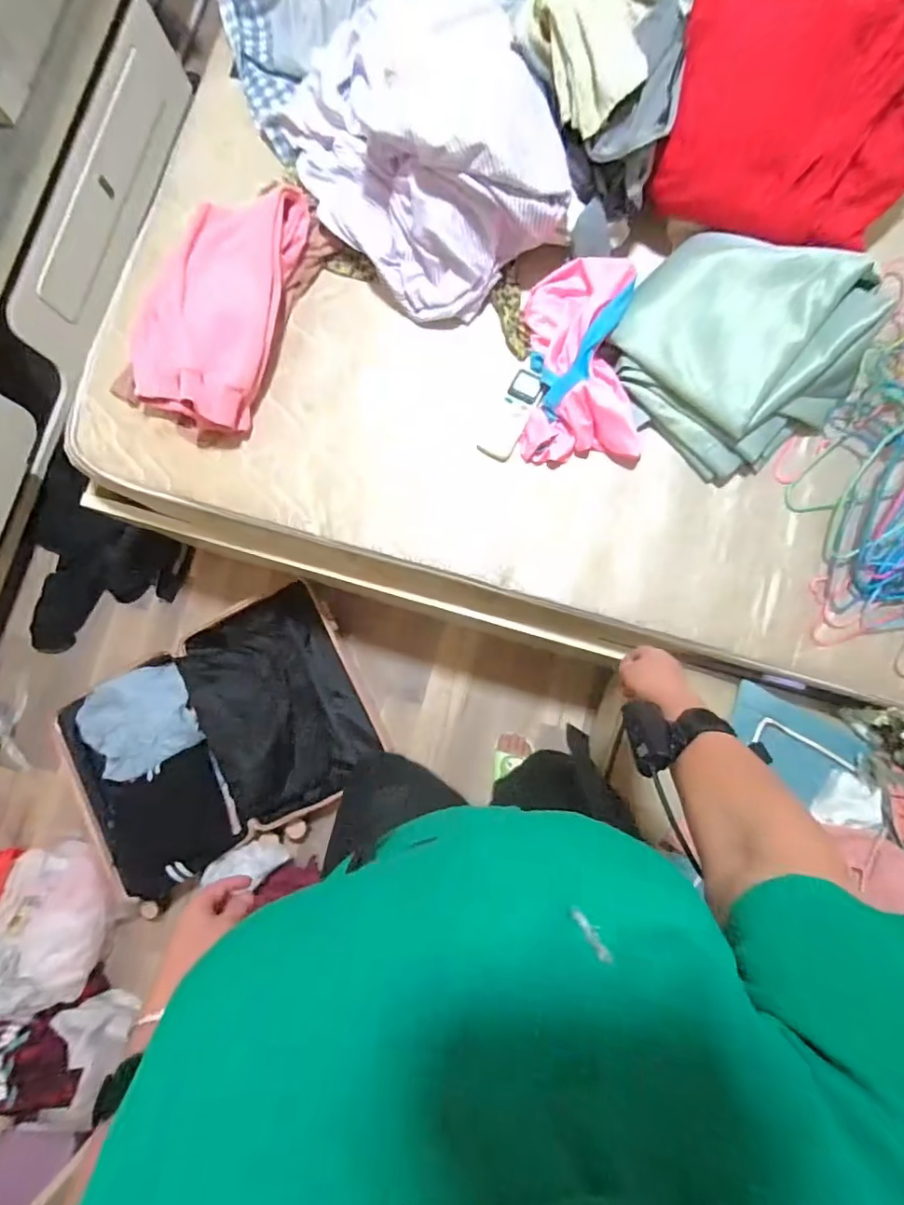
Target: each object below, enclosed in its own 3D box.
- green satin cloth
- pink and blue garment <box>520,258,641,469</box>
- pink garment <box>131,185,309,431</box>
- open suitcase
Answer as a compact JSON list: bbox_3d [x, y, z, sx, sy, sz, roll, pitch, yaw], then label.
[{"bbox_3d":[0.441,-0.398,0.827,0.336,0.114,0.351,-45,81,-1],"label":"green satin cloth"},{"bbox_3d":[0.210,-0.392,0.855,0.176,0.091,0.317,2,83,6],"label":"pink and blue garment"},{"bbox_3d":[-0.416,-0.515,0.909,0.253,0.073,0.414,16,85,8],"label":"pink garment"},{"bbox_3d":[-0.552,0.329,1.294,0.709,0.090,0.492,-30,81,1],"label":"open suitcase"}]

